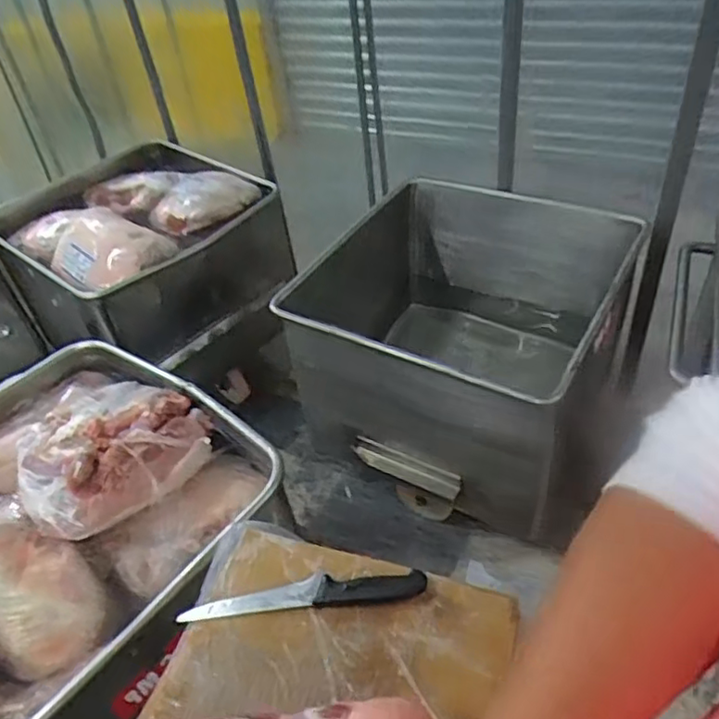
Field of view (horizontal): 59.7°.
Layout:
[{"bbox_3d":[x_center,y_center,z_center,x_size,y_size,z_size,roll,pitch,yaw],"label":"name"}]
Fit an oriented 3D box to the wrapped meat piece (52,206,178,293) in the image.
[{"bbox_3d":[-0.627,-0.262,1.572,0.283,0.121,0.196,16,49,22],"label":"wrapped meat piece"}]

